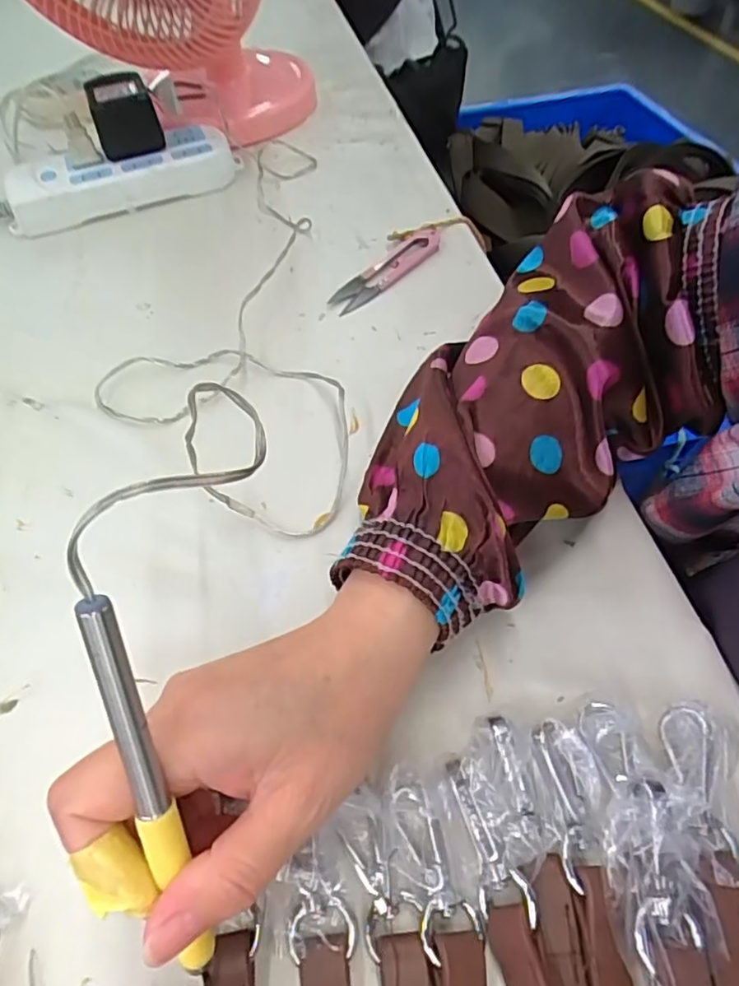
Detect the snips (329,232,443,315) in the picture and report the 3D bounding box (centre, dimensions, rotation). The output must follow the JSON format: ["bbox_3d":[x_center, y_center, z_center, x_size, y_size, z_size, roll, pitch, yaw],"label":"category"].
[{"bbox_3d":[0.013,-0.160,0.430,0.027,0.012,0.103,34,61,25],"label":"snips"}]

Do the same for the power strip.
[{"bbox_3d":[-0.211,-0.274,0.520,0.189,0.037,0.060,-17,53,-10],"label":"power strip"}]

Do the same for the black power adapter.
[{"bbox_3d":[-0.208,-0.322,0.512,0.053,0.048,0.070,-16,53,-10],"label":"black power adapter"}]

